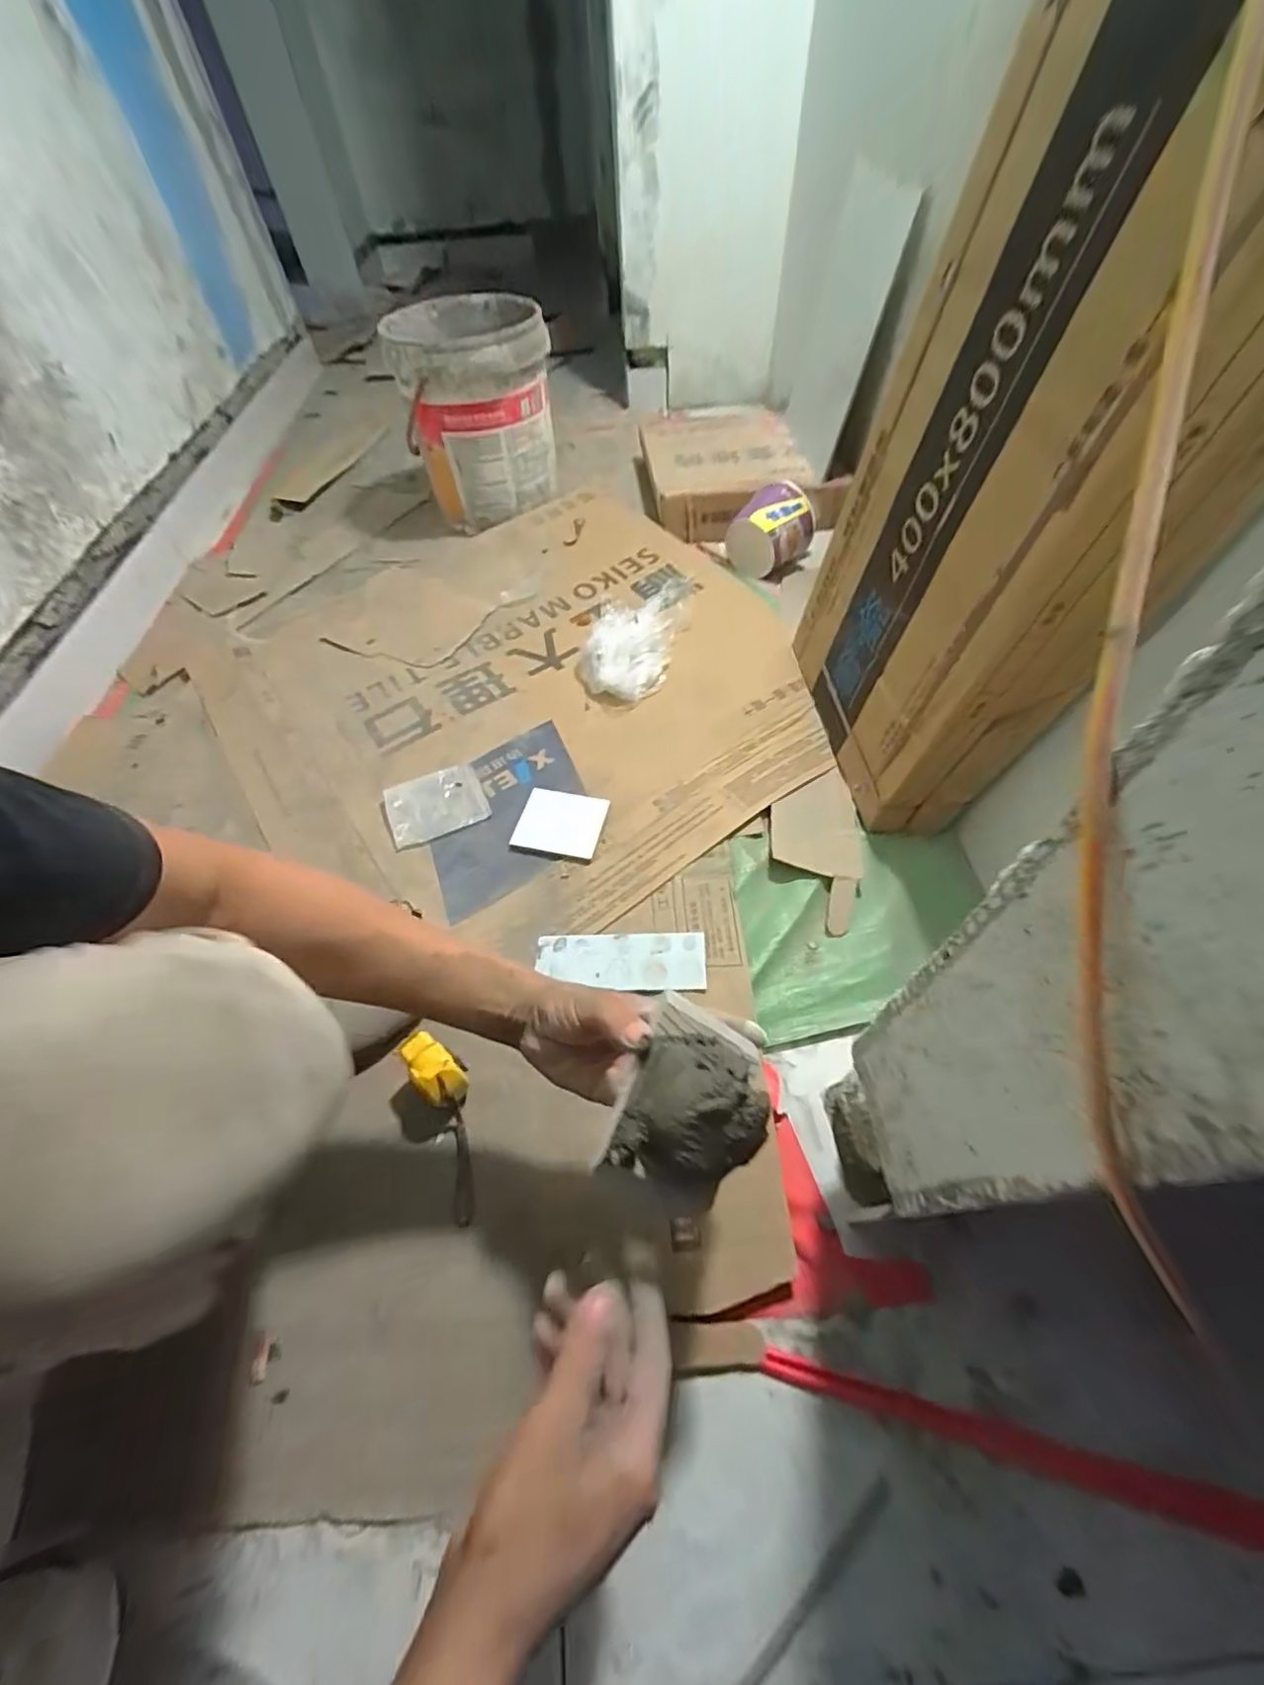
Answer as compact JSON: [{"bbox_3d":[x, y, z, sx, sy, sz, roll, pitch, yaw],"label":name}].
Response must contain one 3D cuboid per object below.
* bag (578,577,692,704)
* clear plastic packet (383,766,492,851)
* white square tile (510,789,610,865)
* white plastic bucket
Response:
[{"bbox_3d":[0.005,-0.379,0.985,0.154,0.053,0.337,8,57,11],"label":"bag"},{"bbox_3d":[-0.280,-0.054,0.810,0.133,0.017,0.109,-23,57,-11],"label":"clear plastic packet"},{"bbox_3d":[-0.097,-0.025,0.774,0.111,0.012,0.104,10,57,12],"label":"white square tile"},{"bbox_3d":[-0.307,-0.881,1.167,0.283,0.322,0.293,-2,55,3],"label":"white plastic bucket"}]

